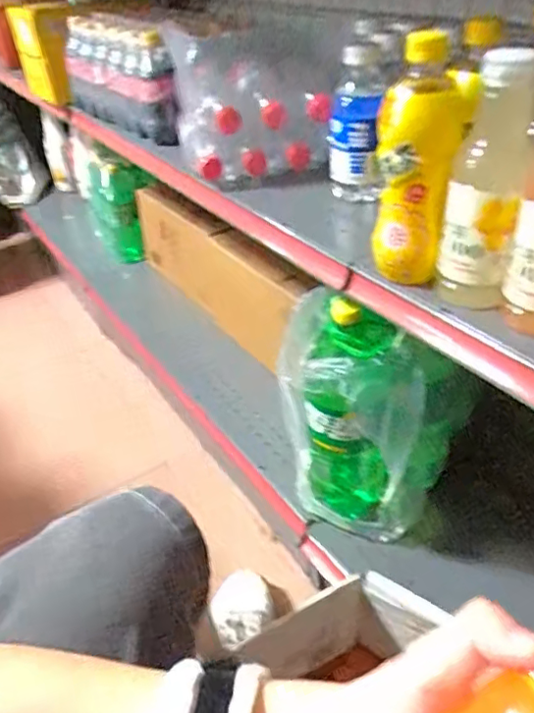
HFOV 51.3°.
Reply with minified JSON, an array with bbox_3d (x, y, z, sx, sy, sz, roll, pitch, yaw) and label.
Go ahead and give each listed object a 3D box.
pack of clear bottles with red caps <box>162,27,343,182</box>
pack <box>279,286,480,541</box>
[{"bbox_3d":[-0.023,-0.375,0.807,0.204,0.166,0.261,-12,38,-10],"label":"pack of clear bottles with red caps"},{"bbox_3d":[0.125,0.054,0.746,0.201,0.339,0.201,-25,42,-25],"label":"pack"}]

